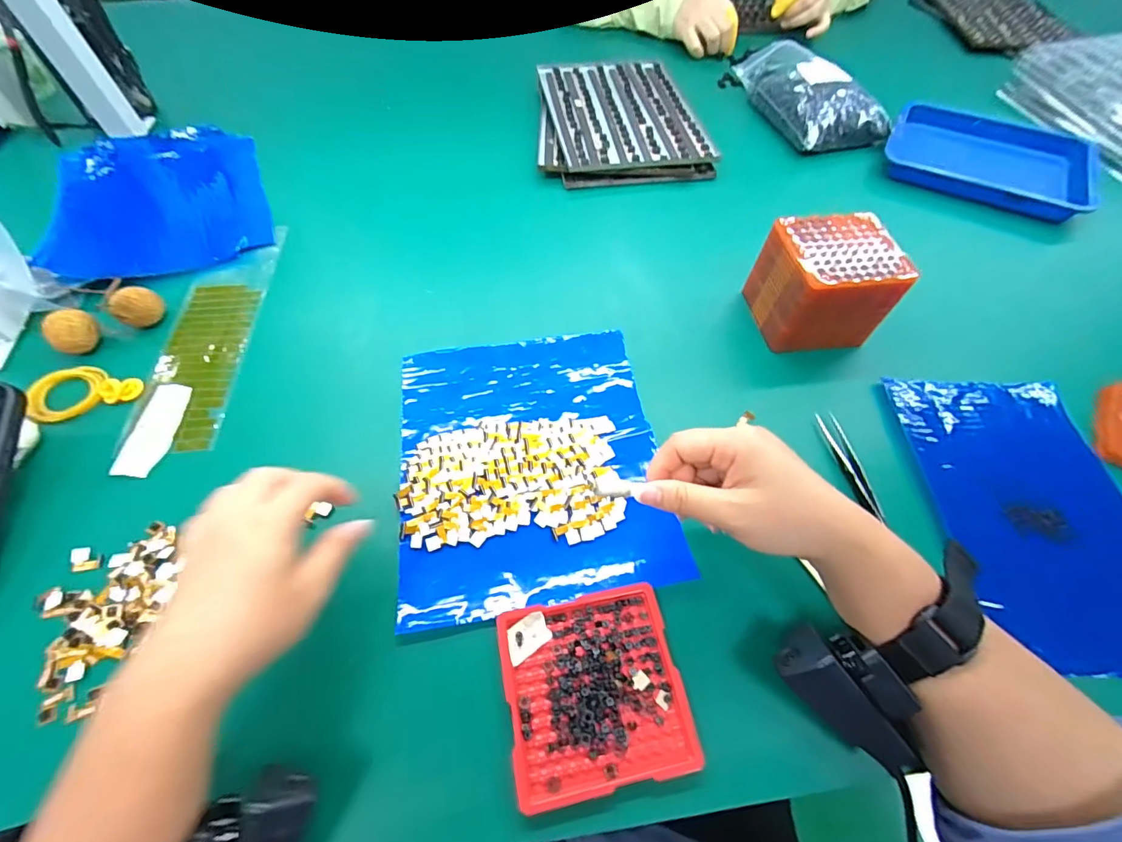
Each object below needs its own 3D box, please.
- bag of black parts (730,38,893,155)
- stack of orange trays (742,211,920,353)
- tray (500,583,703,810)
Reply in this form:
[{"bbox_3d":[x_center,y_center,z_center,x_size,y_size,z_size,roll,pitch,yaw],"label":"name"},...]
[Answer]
[{"bbox_3d":[0.323,-0.425,0.627,0.117,0.055,0.193,-14,59,-10],"label":"bag of black parts"},{"bbox_3d":[0.226,-0.117,0.424,0.095,0.086,0.085,-8,59,-6],"label":"stack of orange trays"},{"bbox_3d":[0.019,0.154,0.281,0.099,0.011,0.099,-9,59,-7],"label":"tray"}]

